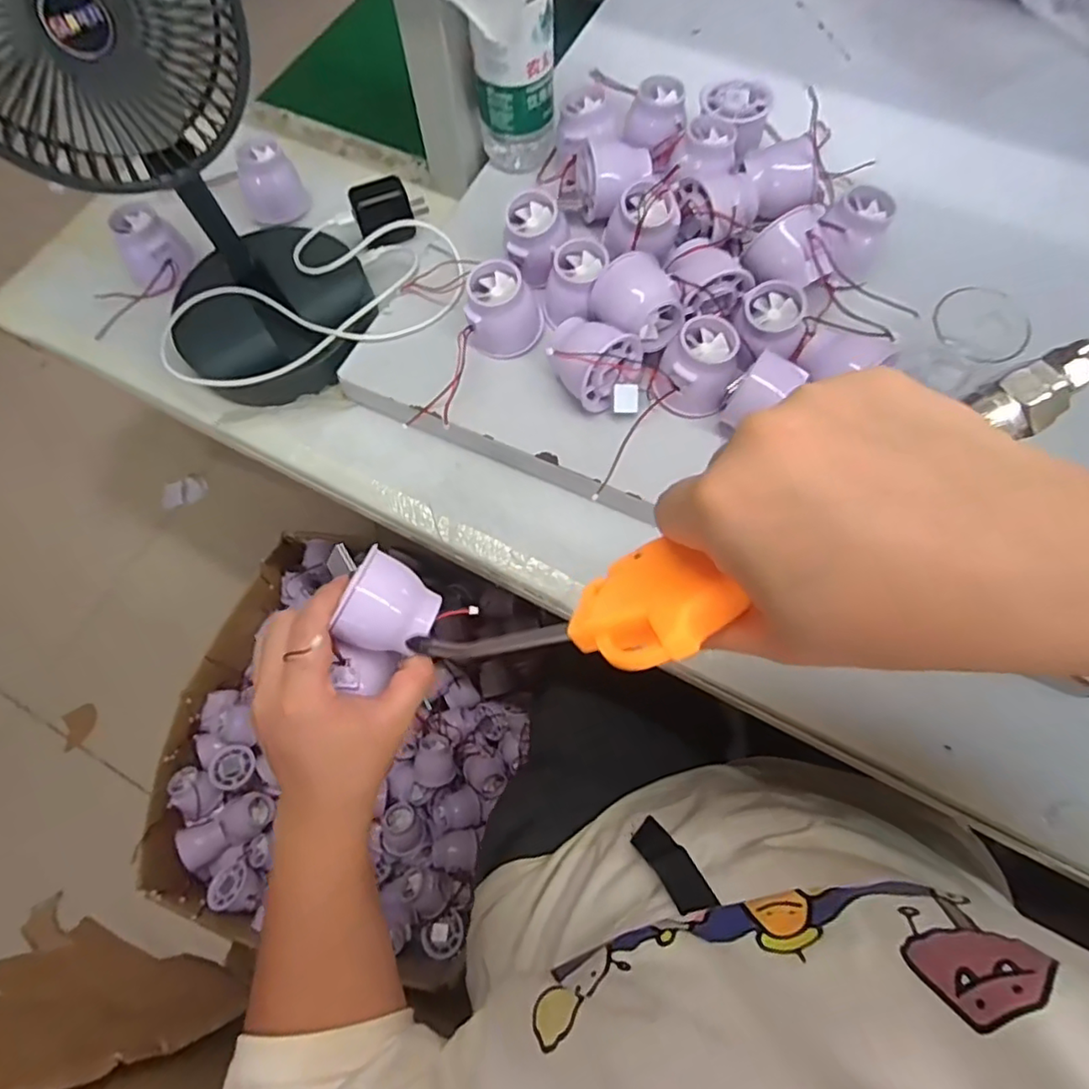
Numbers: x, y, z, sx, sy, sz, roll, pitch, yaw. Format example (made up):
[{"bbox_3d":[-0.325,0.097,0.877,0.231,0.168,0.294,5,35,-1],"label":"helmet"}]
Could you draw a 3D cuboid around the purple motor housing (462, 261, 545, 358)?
[{"bbox_3d":[-0.030,-0.176,0.466,0.052,0.053,0.047,1,69,3],"label":"purple motor housing"}]

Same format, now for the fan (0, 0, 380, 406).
[{"bbox_3d":[-0.235,-0.237,0.406,0.165,0.279,0.165,-27,70,-8],"label":"fan"}]

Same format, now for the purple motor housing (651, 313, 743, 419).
[{"bbox_3d":[0.111,-0.127,0.438,0.052,0.047,0.052,-1,69,2],"label":"purple motor housing"}]

